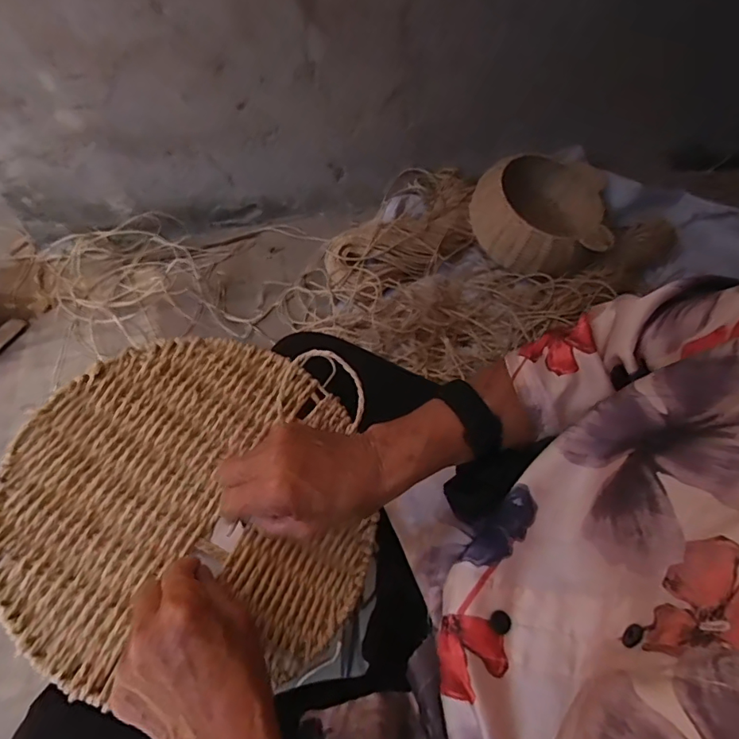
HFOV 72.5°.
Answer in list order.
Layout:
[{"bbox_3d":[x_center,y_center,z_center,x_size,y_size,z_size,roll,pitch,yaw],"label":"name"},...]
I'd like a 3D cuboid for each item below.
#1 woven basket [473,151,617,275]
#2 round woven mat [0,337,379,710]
[{"bbox_3d":[0.407,-0.382,1.207,0.311,0.148,0.315,14,59,8],"label":"woven basket"},{"bbox_3d":[-0.136,0.100,0.401,0.265,0.006,0.256,8,67,-18],"label":"round woven mat"}]

